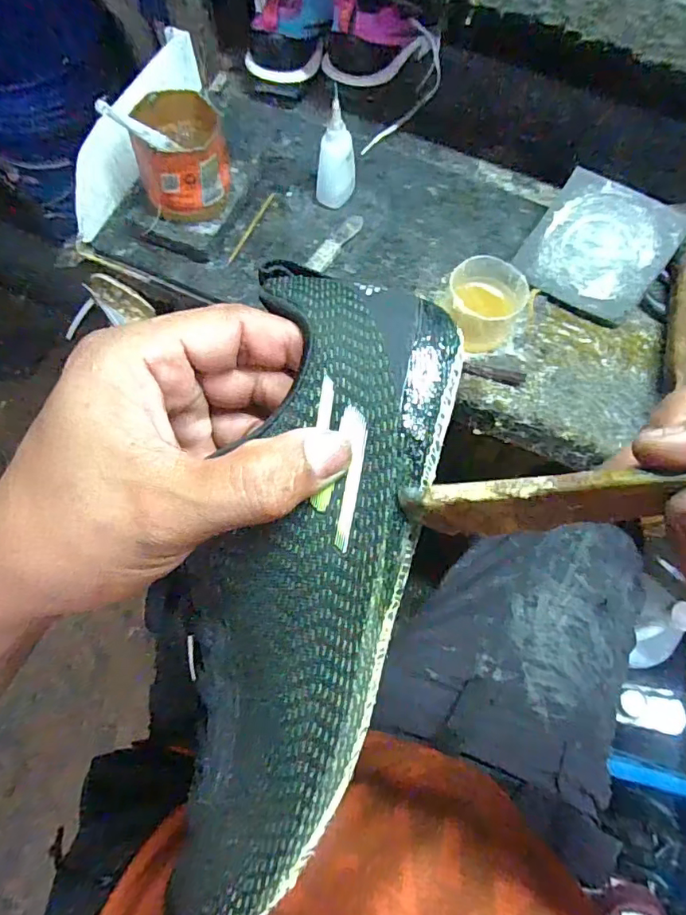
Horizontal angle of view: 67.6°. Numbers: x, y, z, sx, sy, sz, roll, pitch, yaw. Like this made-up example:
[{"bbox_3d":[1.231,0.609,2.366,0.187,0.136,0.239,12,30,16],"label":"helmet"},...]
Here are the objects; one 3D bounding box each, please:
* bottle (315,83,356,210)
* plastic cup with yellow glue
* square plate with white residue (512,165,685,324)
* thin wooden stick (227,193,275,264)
[{"bbox_3d":[-0.006,-0.284,0.483,0.032,0.101,0.036,16,72,3],"label":"bottle"},{"bbox_3d":[0.122,-0.132,0.453,0.068,0.051,0.076,25,73,6],"label":"plastic cup with yellow glue"},{"bbox_3d":[0.239,-0.197,0.478,0.117,0.008,0.113,33,97,14],"label":"square plate with white residue"},{"bbox_3d":[-0.092,-0.232,0.515,0.007,0.007,0.101,23,73,5],"label":"thin wooden stick"}]

